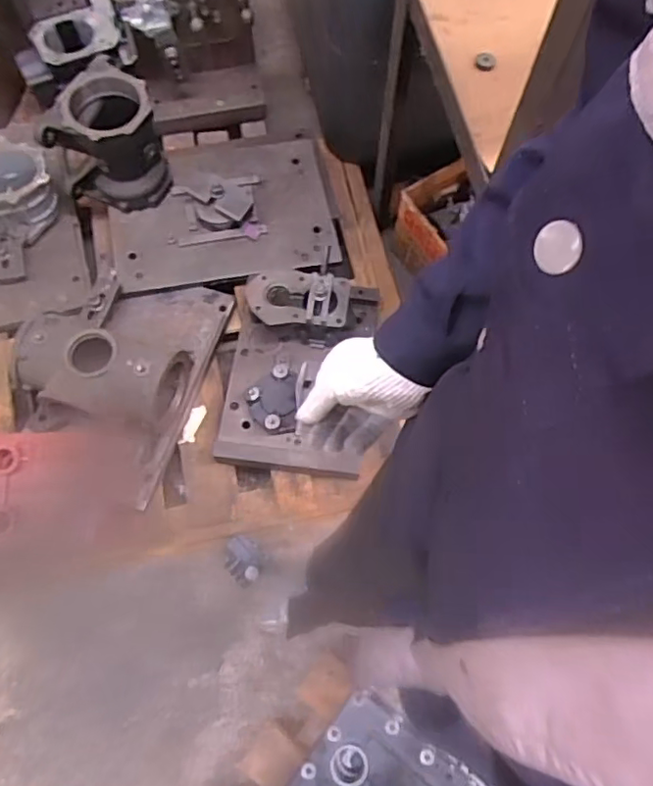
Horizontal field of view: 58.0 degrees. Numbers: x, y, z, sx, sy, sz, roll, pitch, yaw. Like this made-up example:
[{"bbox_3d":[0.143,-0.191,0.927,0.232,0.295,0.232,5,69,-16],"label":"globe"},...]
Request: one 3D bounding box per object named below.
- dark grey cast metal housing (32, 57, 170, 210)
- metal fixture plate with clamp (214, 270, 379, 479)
[{"bbox_3d":[-0.477,-0.536,1.282,0.230,0.249,0.185,-19,69,-9],"label":"dark grey cast metal housing"},{"bbox_3d":[-0.061,-0.062,1.205,0.304,0.153,0.420,7,67,1],"label":"metal fixture plate with clamp"}]

